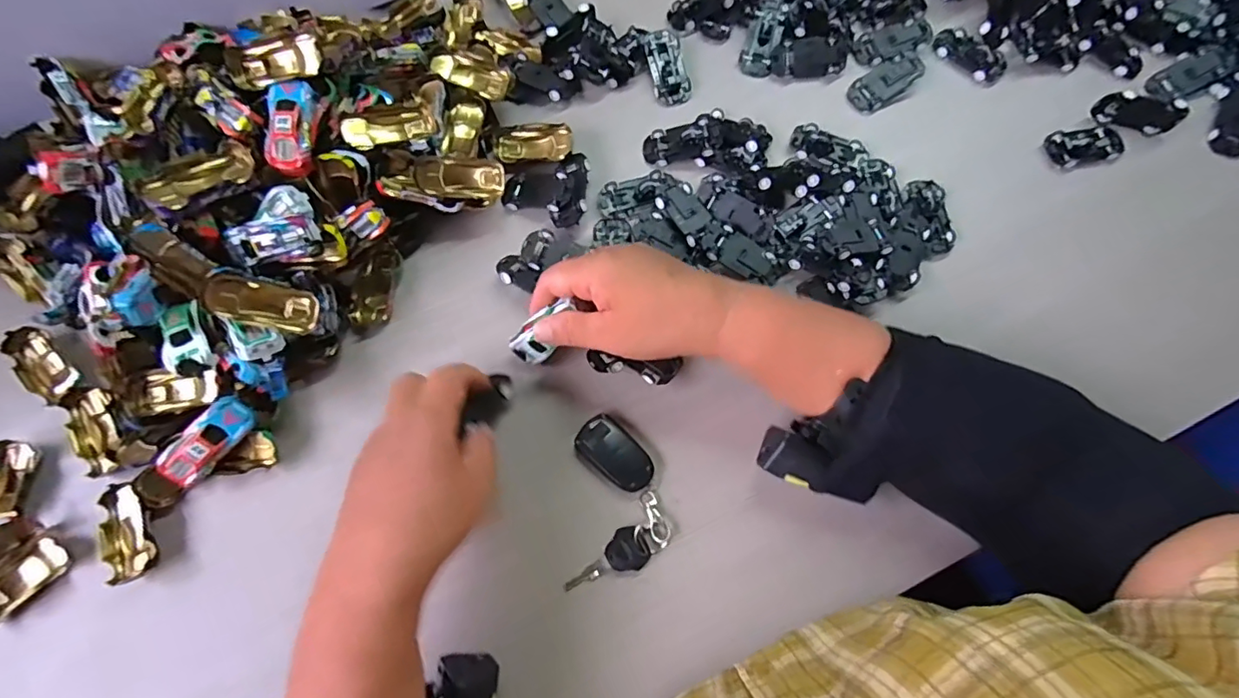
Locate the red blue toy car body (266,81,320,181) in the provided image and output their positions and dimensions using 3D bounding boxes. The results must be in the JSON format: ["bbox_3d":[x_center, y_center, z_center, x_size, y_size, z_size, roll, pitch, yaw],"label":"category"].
[{"bbox_3d":[-0.223,-0.148,0.373,0.029,0.019,0.063,-1,87,-20],"label":"red blue toy car body"}]

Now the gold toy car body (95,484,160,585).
[{"bbox_3d":[-0.322,0.119,0.359,0.031,0.015,0.063,-24,75,-8],"label":"gold toy car body"}]

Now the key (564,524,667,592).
[{"bbox_3d":[-0.004,0.140,0.360,0.066,0.006,0.026,-37,77,-11],"label":"key"}]

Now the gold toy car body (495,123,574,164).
[{"bbox_3d":[-0.069,-0.168,0.445,0.062,0.018,0.030,2,73,0],"label":"gold toy car body"}]

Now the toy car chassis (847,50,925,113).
[{"bbox_3d":[0.232,-0.232,0.476,0.065,0.006,0.030,-33,78,7],"label":"toy car chassis"}]

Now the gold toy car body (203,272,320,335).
[{"bbox_3d":[-0.234,-0.031,0.360,0.064,0.016,0.030,15,74,-25],"label":"gold toy car body"}]

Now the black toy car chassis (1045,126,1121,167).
[{"bbox_3d":[0.395,-0.172,0.463,0.061,0.012,0.034,-12,73,-5],"label":"black toy car chassis"}]

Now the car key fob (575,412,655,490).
[{"bbox_3d":[-0.003,0.072,0.378,0.057,0.011,0.034,38,76,10],"label":"car key fob"}]

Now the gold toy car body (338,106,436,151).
[{"bbox_3d":[-0.166,-0.161,0.398,0.064,0.017,0.029,-29,77,-34],"label":"gold toy car body"}]

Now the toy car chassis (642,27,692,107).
[{"bbox_3d":[0.042,-0.247,0.476,0.031,0.011,0.067,-15,74,-6],"label":"toy car chassis"}]

